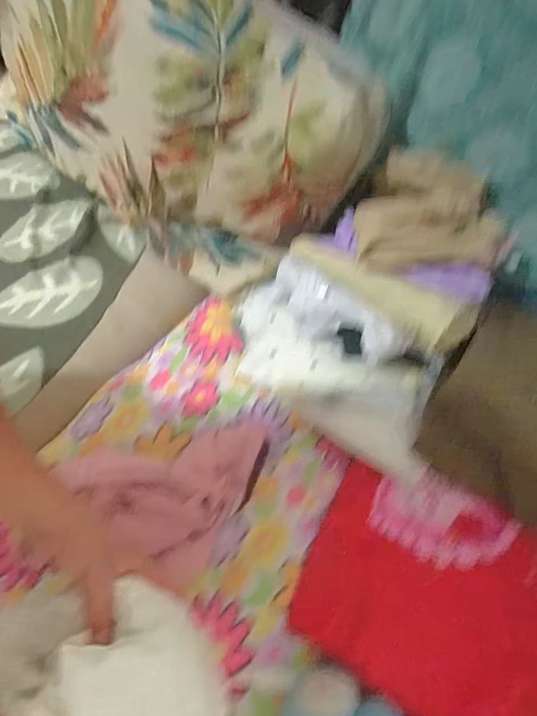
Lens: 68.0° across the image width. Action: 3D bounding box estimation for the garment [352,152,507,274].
[{"bbox_3d":[0.206,-0.183,0.513,0.181,0.067,0.160,5,66,-4],"label":"garment"}]

